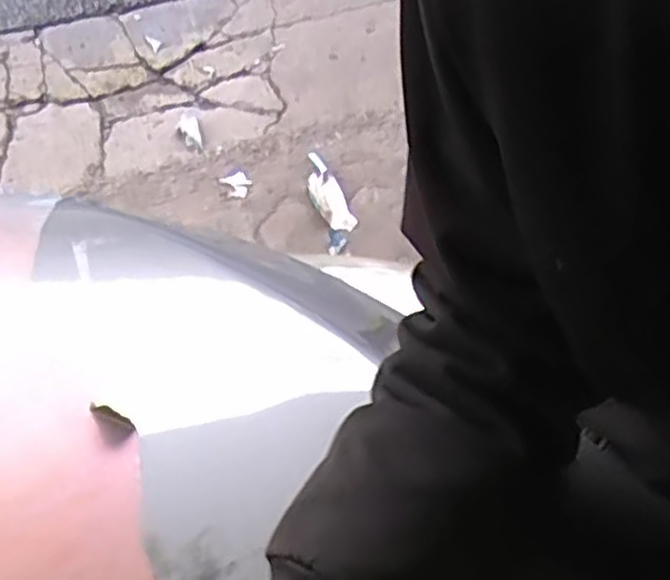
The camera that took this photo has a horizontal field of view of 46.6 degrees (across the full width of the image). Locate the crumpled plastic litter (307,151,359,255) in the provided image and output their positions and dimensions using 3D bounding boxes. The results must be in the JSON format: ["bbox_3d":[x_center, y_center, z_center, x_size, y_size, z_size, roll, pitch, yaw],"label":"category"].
[{"bbox_3d":[-0.012,-0.211,1.858,0.090,0.035,0.301,-11,55,-12],"label":"crumpled plastic litter"}]

